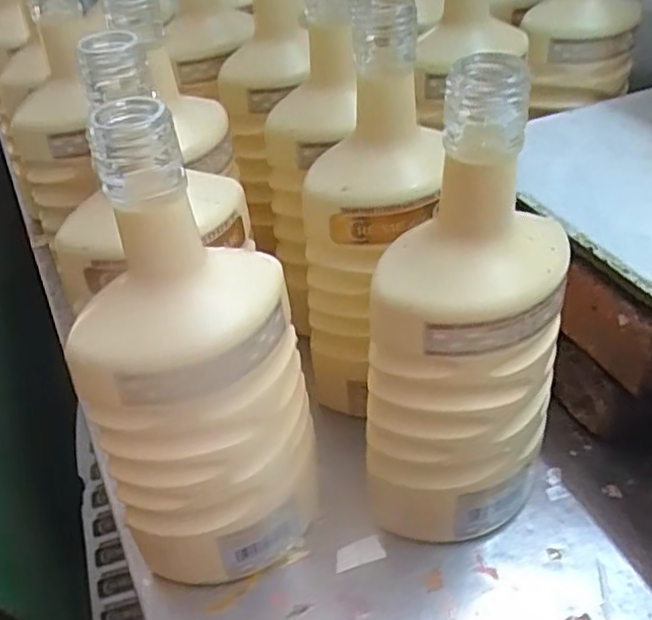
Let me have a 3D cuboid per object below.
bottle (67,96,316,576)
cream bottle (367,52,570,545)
[{"bbox_3d":[-0.060,0.037,0.320,0.087,0.251,0.076,0,45,10],"label":"bottle"},{"bbox_3d":[0.068,0.015,0.321,0.077,0.242,0.078,17,46,23],"label":"cream bottle"}]

